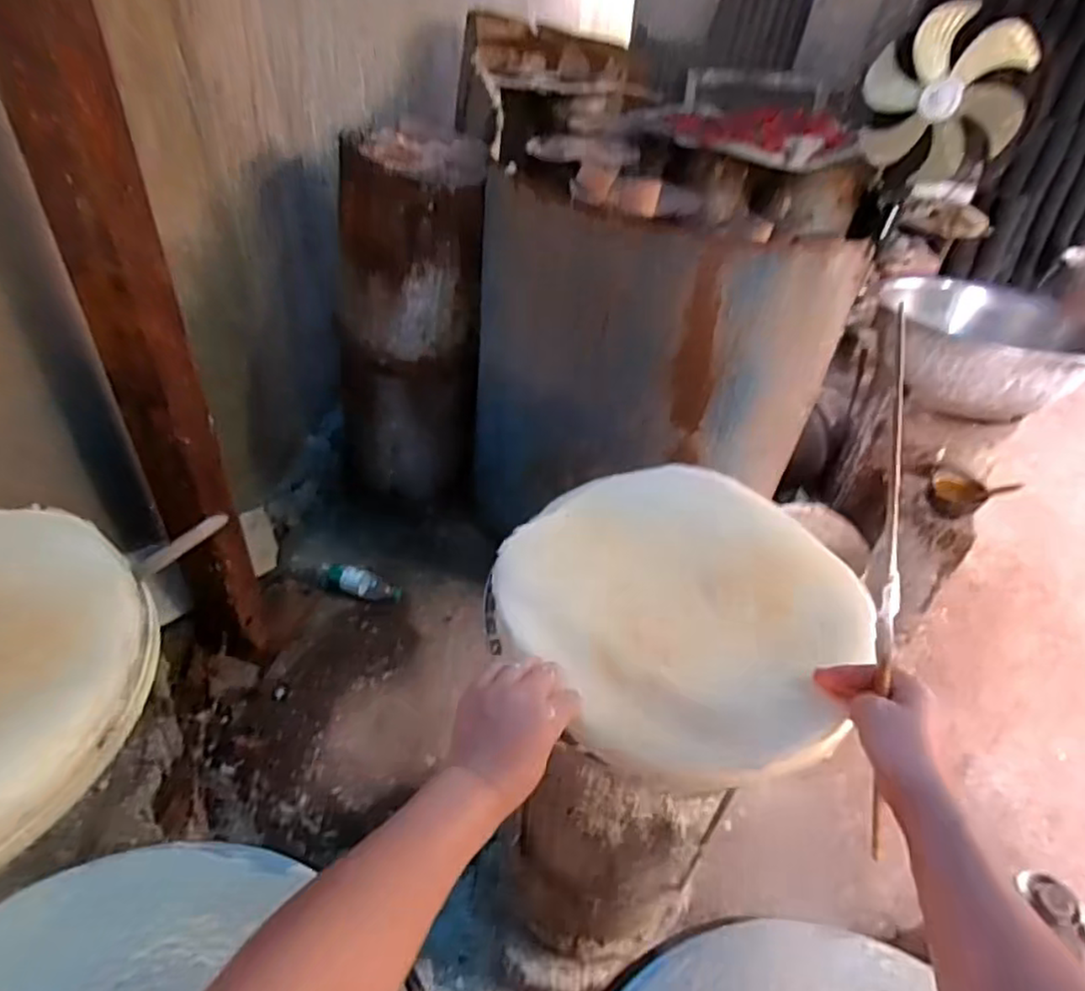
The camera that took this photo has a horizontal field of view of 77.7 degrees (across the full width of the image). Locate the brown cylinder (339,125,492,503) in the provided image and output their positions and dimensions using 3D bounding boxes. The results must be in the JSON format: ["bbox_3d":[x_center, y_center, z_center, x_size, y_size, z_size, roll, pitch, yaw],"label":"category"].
[{"bbox_3d":[-0.357,-0.457,1.828,0.371,0.910,0.352,0,39,-7],"label":"brown cylinder"}]

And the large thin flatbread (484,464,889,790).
[{"bbox_3d":[0.143,0.107,0.684,0.343,0.058,0.346,-26,48,-33],"label":"large thin flatbread"}]

